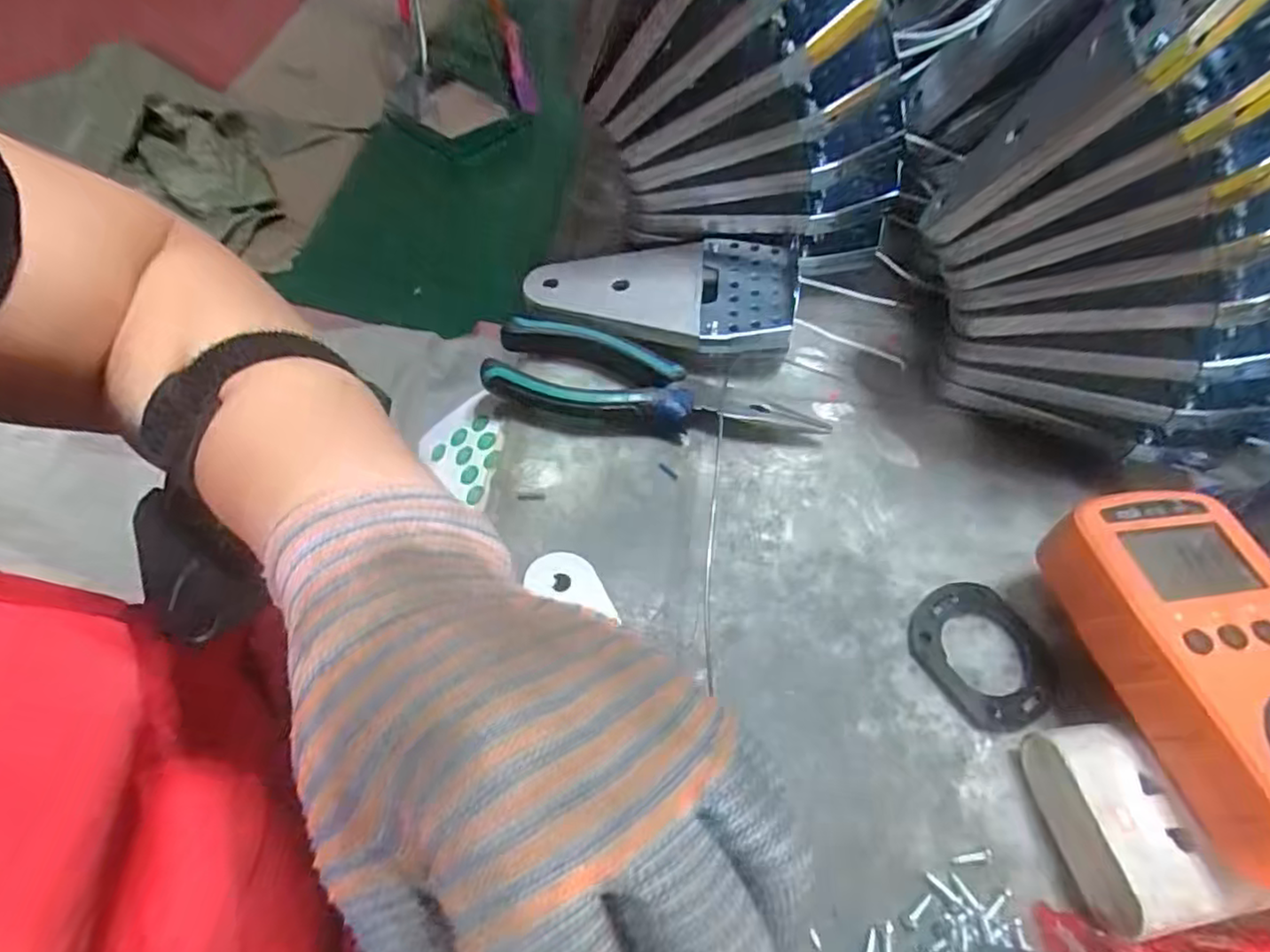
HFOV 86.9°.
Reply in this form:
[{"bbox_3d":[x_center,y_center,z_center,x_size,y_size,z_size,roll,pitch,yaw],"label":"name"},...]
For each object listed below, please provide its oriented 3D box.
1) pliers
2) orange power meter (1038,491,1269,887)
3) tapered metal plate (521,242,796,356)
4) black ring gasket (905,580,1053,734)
[{"bbox_3d":[0.009,-0.038,0.317,0.156,0.024,0.047,17,57,5],"label":"pliers"},{"bbox_3d":[0.201,0.065,0.231,0.069,0.032,0.125,-7,59,-11],"label":"orange power meter"},{"bbox_3d":[0.013,-0.096,0.350,0.133,0.027,0.069,10,57,0],"label":"tapered metal plate"},{"bbox_3d":[0.144,0.072,0.275,0.053,0.005,0.058,-33,66,-24],"label":"black ring gasket"}]

